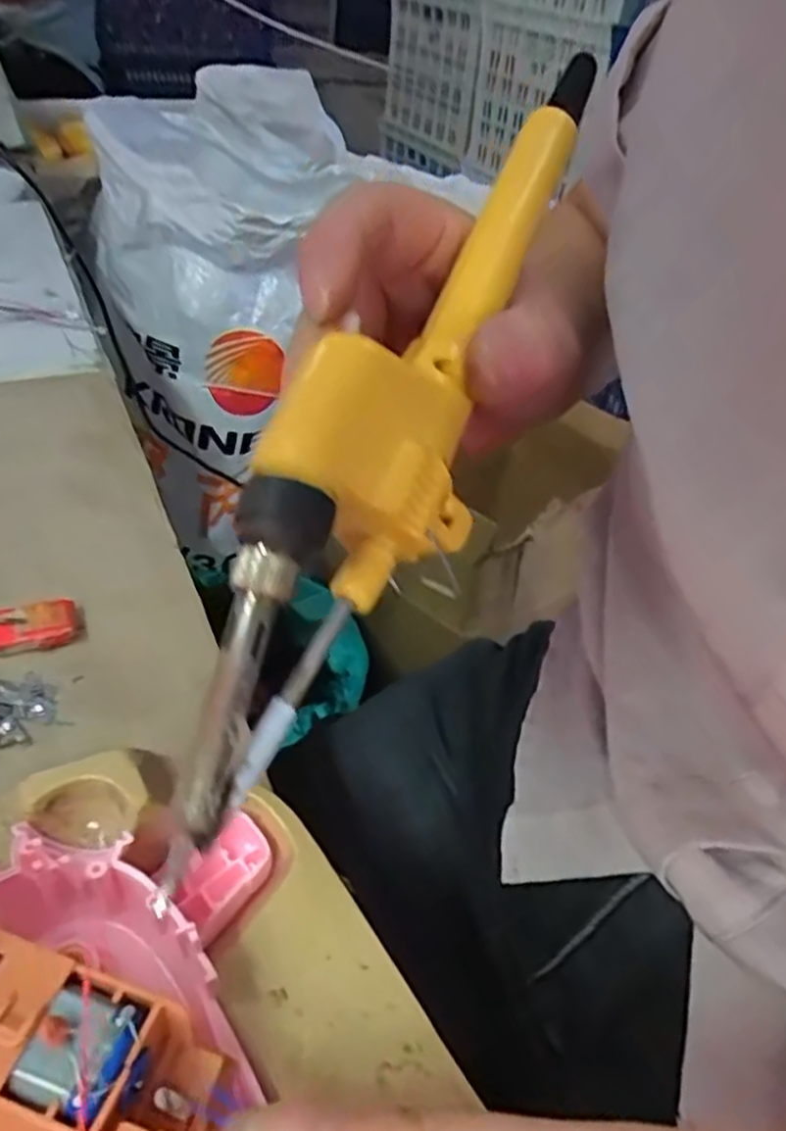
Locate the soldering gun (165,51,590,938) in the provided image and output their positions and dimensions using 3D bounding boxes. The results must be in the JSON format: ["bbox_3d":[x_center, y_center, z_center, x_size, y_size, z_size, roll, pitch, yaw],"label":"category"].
[{"bbox_3d":[0.008,-0.044,0.168,0.033,0.035,0.218,20,67,15],"label":"soldering gun"}]

